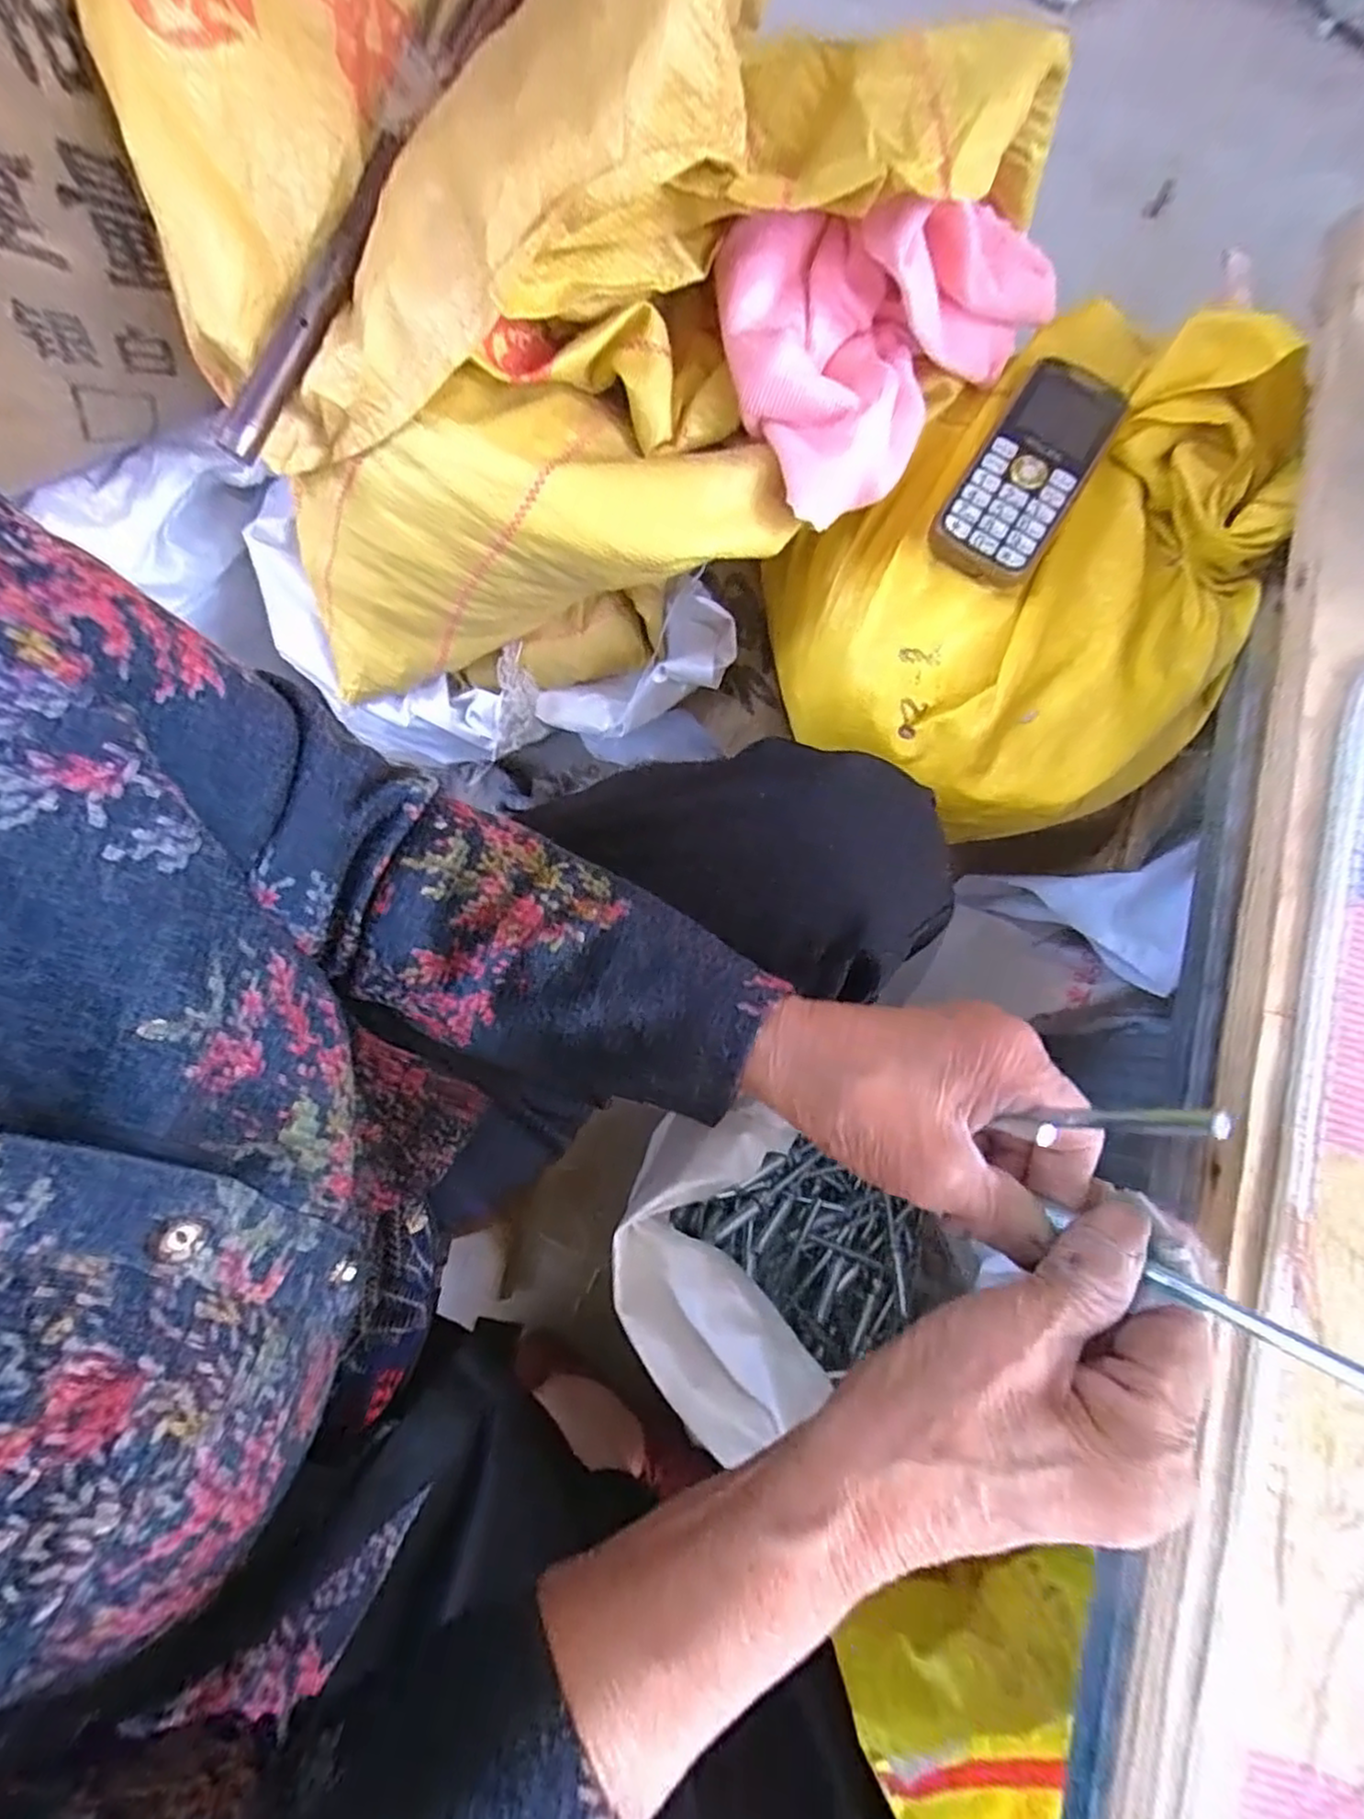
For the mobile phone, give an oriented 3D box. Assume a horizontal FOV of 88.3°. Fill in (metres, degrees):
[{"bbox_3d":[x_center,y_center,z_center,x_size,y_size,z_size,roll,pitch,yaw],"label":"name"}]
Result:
[{"bbox_3d":[0.190,-0.239,0.382,0.058,0.016,0.135,32,80,4],"label":"mobile phone"}]

